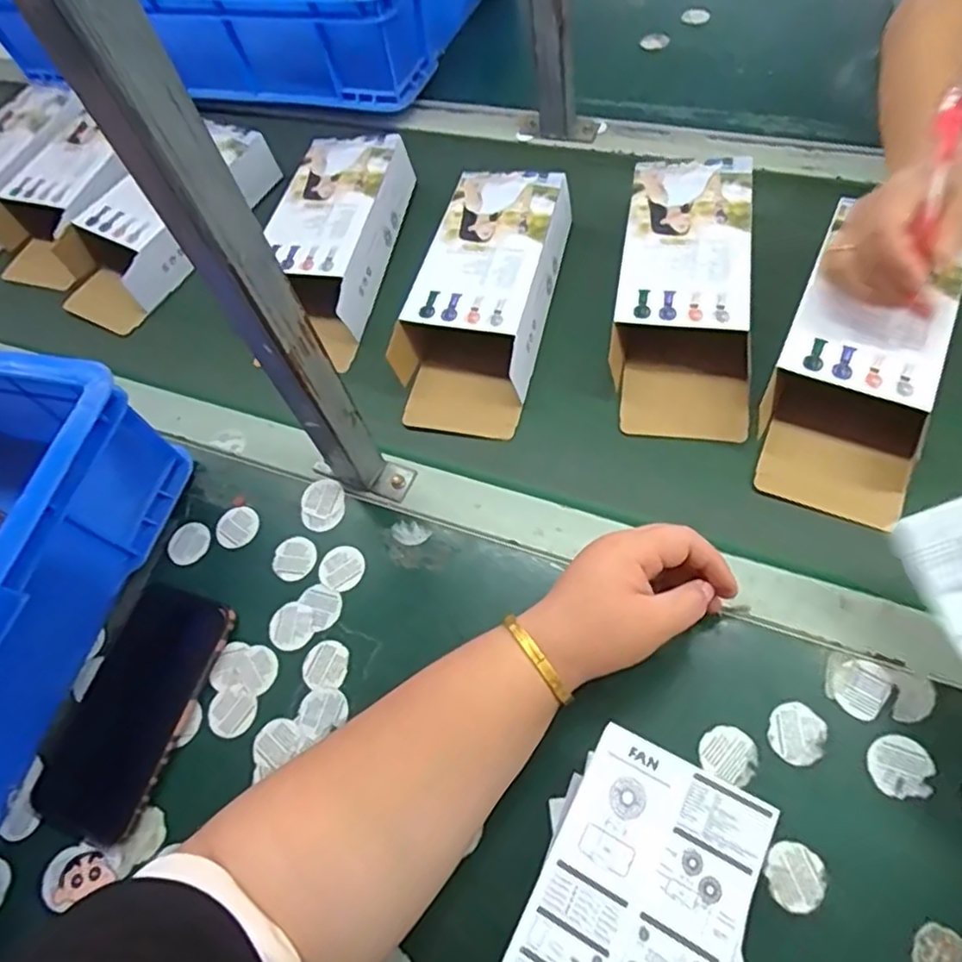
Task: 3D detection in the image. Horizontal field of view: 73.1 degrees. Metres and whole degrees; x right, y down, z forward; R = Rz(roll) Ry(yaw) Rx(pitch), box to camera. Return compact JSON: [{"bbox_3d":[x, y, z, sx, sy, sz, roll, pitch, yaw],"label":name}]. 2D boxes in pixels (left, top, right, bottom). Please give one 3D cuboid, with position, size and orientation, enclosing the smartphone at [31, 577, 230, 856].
[{"bbox_3d":[-0.239,0.155,0.451,0.081,0.016,0.160,17,64,11],"label":"smartphone"}]

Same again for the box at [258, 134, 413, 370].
[{"bbox_3d":[-0.149,-0.211,0.585,0.112,0.055,0.218,10,63,8],"label":"box"}]

